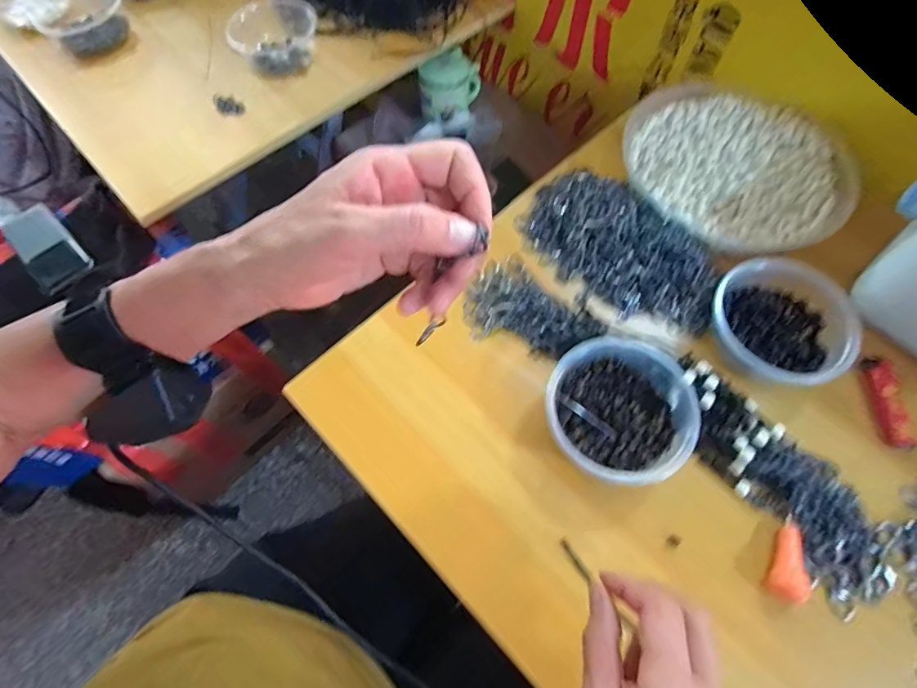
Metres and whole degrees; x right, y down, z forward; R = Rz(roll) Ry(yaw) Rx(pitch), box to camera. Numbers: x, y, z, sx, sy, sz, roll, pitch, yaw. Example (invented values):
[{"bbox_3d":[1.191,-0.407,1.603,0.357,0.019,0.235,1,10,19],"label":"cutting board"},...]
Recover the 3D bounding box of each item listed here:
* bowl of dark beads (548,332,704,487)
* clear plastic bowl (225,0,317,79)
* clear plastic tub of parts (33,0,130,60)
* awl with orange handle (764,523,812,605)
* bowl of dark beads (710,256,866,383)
[{"bbox_3d":[0.128,0.053,0.365,0.117,0.044,0.110,-38,70,-16],"label":"bowl of dark beads"},{"bbox_3d":[-0.239,-0.403,0.599,0.106,0.053,0.099,0,64,0],"label":"clear plastic bowl"},{"bbox_3d":[-0.522,-0.448,0.640,0.121,0.059,0.113,-35,69,-15],"label":"clear plastic tub of parts"},{"bbox_3d":[0.243,0.160,0.332,0.021,0.017,0.054,28,68,13],"label":"awl with orange handle"},{"bbox_3d":[0.283,-0.017,0.396,0.116,0.048,0.107,0,64,0],"label":"bowl of dark beads"}]

